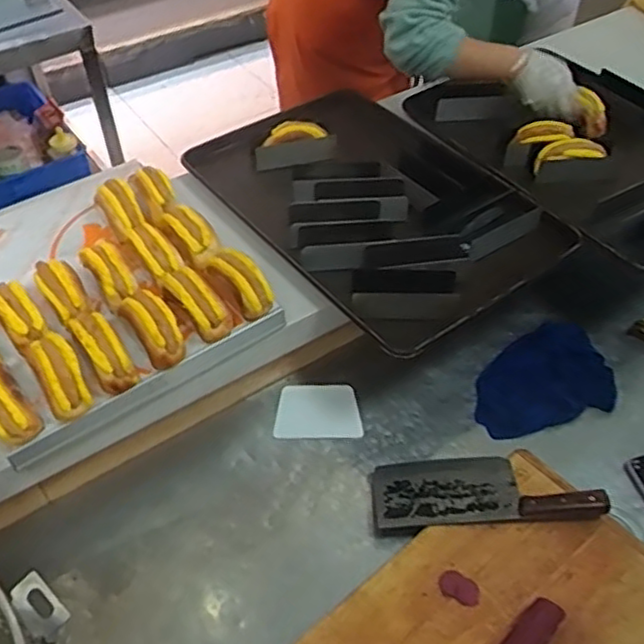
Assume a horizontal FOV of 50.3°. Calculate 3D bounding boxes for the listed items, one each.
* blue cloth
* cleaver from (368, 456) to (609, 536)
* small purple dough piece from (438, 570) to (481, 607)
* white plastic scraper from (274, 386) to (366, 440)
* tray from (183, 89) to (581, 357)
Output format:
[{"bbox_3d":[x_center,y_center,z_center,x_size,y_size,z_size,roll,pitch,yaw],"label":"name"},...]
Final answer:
[{"bbox_3d":[0.341,0.087,1.084,0.227,0.024,0.170,-12,50,-12],"label":"blue cloth"},{"bbox_3d":[0.218,0.227,0.929,0.292,0.021,0.109,-5,37,1],"label":"cleaver"},{"bbox_3d":[0.168,0.323,0.835,0.050,0.004,0.034,20,51,16],"label":"small purple dough piece"},{"bbox_3d":[-0.005,0.134,1.040,0.128,0.005,0.100,0,45,1],"label":"white plastic scraper"},{"bbox_3d":[0.071,-0.210,1.146,0.388,0.062,0.612,-33,57,-26],"label":"tray"}]

